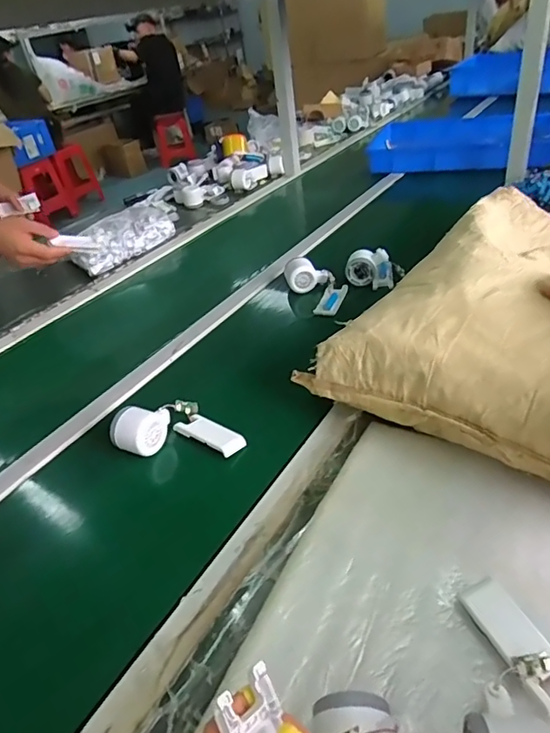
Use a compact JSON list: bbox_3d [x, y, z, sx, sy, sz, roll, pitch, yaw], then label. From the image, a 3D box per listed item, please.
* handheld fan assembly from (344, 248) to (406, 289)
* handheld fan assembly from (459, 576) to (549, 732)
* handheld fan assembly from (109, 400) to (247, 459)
[{"bbox_3d":[0.196,-0.193,0.973,0.113,0.061,0.048,4,35,16],"label":"handheld fan assembly"},{"bbox_3d":[0.188,0.251,0.385,0.080,0.045,0.171,5,35,17],"label":"handheld fan assembly"},{"bbox_3d":[-0.131,0.078,0.675,0.175,0.044,0.084,-2,33,7],"label":"handheld fan assembly"}]

